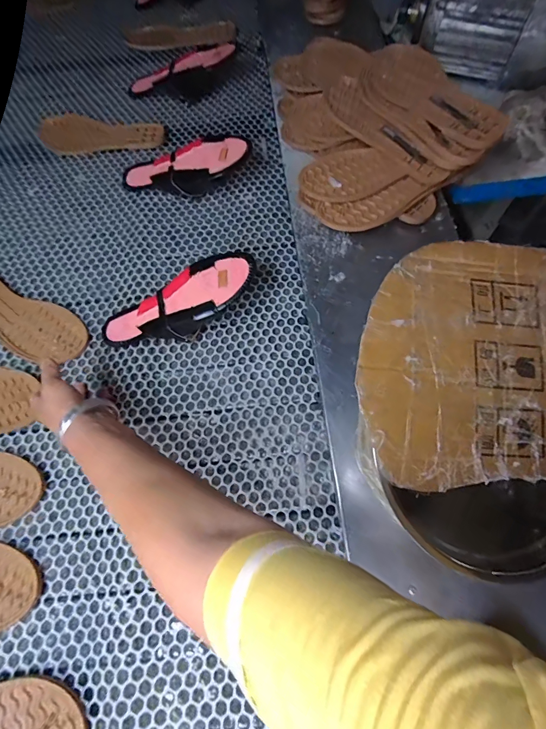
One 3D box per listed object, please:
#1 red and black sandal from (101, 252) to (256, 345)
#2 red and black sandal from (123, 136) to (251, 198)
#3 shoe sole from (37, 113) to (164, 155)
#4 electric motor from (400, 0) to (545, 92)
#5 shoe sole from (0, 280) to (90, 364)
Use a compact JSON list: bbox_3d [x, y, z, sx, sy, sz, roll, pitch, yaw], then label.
[{"bbox_3d":[-0.132,-0.079,0.500,0.245,0.049,0.090,-24,68,12],"label":"red and black sandal"},{"bbox_3d":[-0.154,-0.325,0.591,0.229,0.077,0.079,6,68,3],"label":"red and black sandal"},{"bbox_3d":[-0.323,-0.440,0.675,0.233,0.015,0.092,-1,68,0],"label":"shoe sole"},{"bbox_3d":[0.354,-0.574,0.571,0.271,0.179,0.125,20,69,16],"label":"electric motor"},{"bbox_3d":[-0.386,-0.075,0.534,0.241,0.008,0.086,28,71,9],"label":"shoe sole"}]

